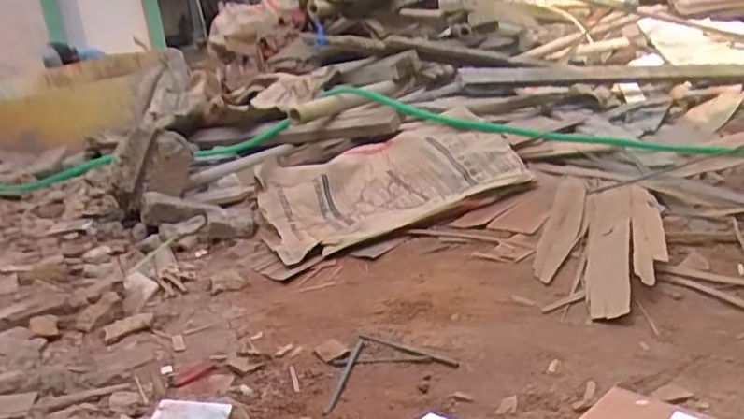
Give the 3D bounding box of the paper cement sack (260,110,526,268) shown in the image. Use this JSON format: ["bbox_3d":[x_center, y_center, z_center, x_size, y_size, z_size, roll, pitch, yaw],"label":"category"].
[{"bbox_3d":[0.034,-0.091,1.572,0.667,0.101,0.398,-18,22,-30],"label":"paper cement sack"}]

